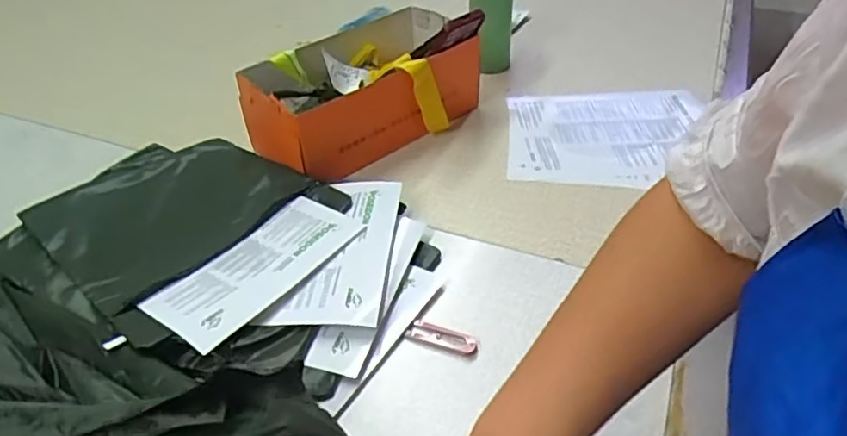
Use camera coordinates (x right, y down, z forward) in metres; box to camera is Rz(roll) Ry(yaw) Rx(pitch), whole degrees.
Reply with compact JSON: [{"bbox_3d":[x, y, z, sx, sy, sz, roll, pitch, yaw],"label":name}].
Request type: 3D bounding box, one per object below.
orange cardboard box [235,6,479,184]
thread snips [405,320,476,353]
[{"bbox_3d":[-0.073,-0.180,0.830,0.159,0.122,0.343,29,48,29],"label":"orange cardboard box"},{"bbox_3d":[0.018,0.115,0.581,0.066,0.004,0.023,15,42,16],"label":"thread snips"}]

